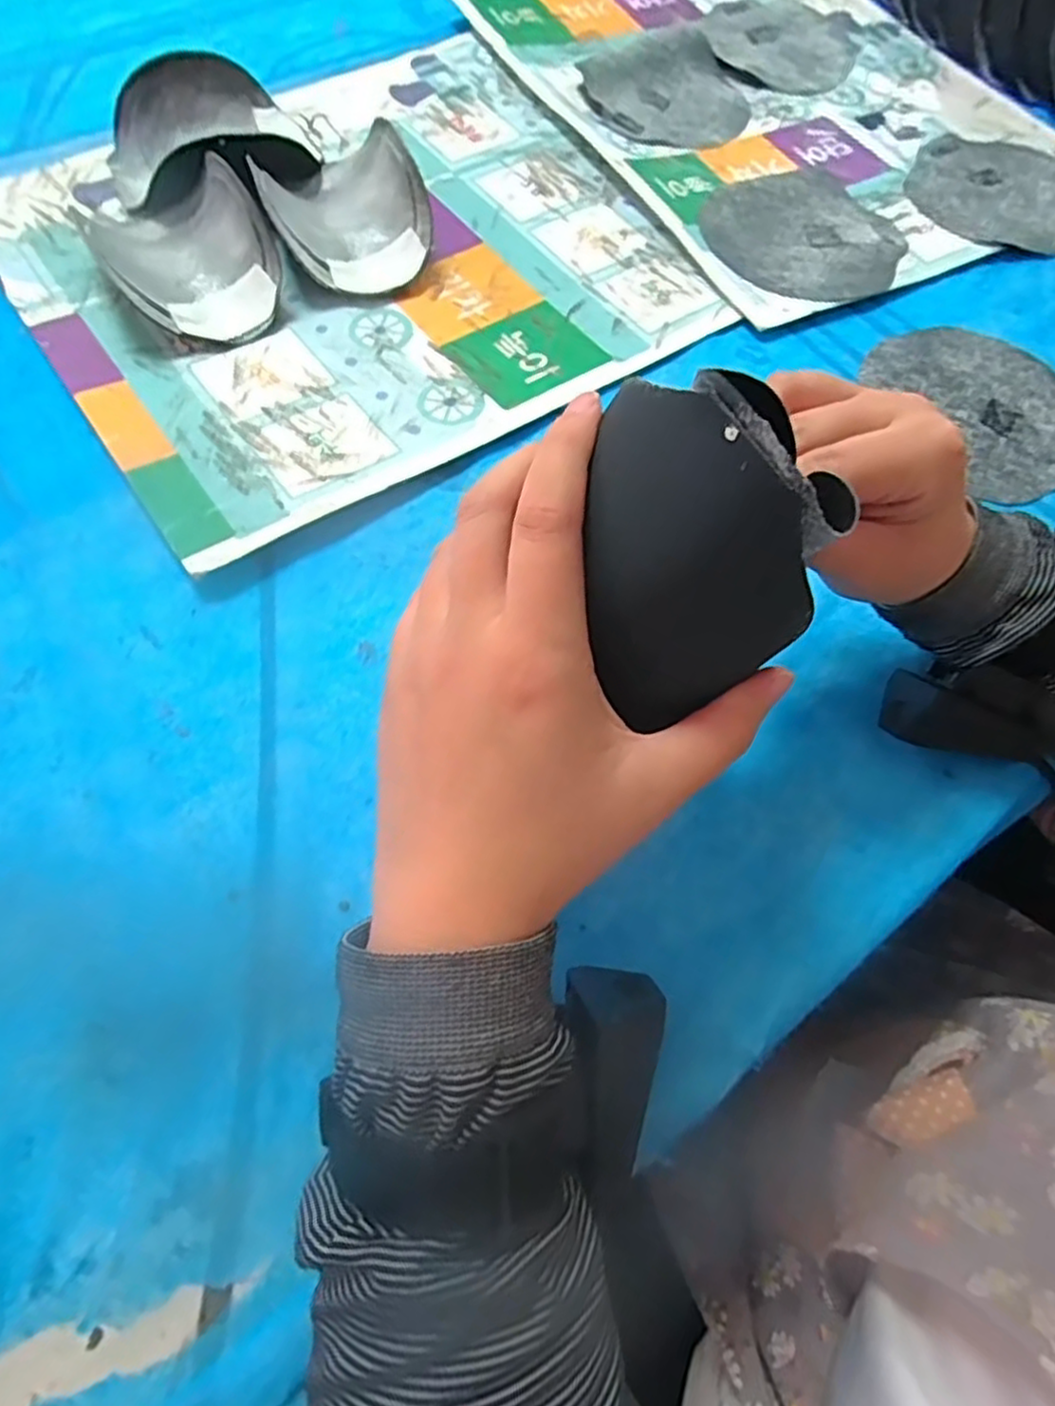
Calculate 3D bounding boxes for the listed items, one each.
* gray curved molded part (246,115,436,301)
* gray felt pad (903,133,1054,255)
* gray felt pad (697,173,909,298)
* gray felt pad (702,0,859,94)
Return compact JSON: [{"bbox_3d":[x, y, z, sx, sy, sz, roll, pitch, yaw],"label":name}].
[{"bbox_3d":[-0.123,-0.331,0.459,0.102,0.045,0.129,-14,66,-10],"label":"gray curved molded part"},{"bbox_3d":[0.376,-0.404,0.546,0.142,0.006,0.145,26,66,8],"label":"gray felt pad"},{"bbox_3d":[0.203,-0.346,0.503,0.139,0.011,0.140,28,66,9],"label":"gray felt pad"},{"bbox_3d":[0.230,-0.603,0.627,0.133,0.007,0.146,29,66,9],"label":"gray felt pad"}]

